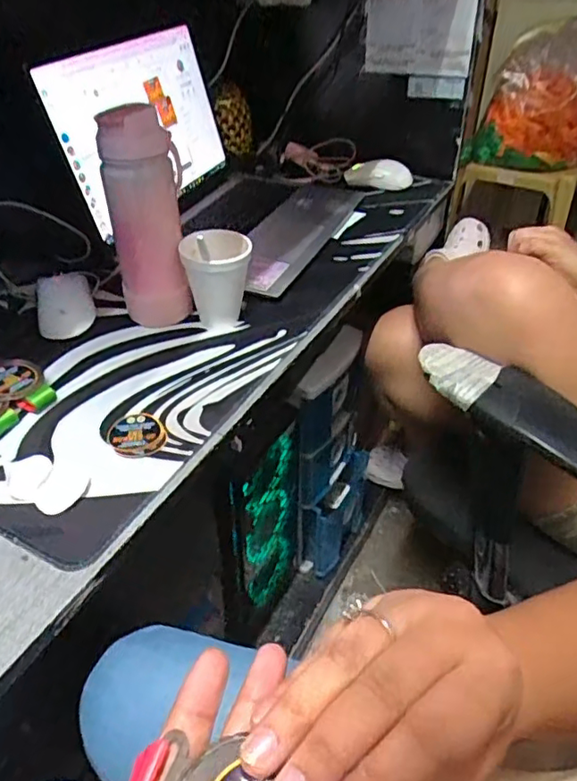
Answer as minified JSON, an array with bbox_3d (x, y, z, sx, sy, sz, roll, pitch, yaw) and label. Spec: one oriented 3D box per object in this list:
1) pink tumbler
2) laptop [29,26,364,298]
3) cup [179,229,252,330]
[{"bbox_3d":[-0.152,-0.183,0.628,0.080,0.218,0.063,-8,40,-9],"label":"pink tumbler"},{"bbox_3d":[-0.092,-0.339,0.812,0.324,0.225,0.383,15,42,18],"label":"laptop"},{"bbox_3d":[-0.078,-0.127,0.643,0.075,0.104,0.078,-5,39,-5],"label":"cup"}]

